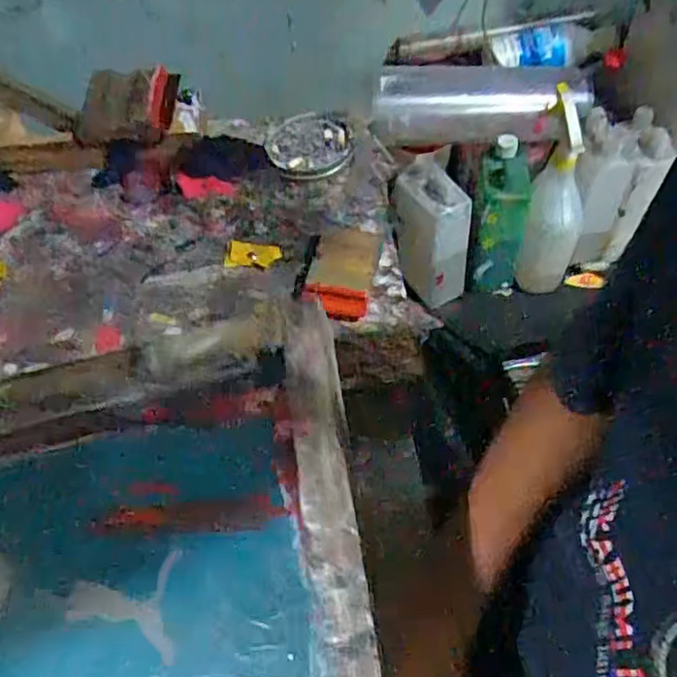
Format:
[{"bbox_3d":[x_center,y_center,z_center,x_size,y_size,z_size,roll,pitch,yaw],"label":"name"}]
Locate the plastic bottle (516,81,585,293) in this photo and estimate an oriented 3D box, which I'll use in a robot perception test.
[{"bbox_3d":[0.295,-0.179,0.891,0.086,0.264,0.099,17,57,12],"label":"plastic bottle"}]

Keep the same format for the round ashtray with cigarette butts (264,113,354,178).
[{"bbox_3d":[-0.033,-0.219,0.753,0.095,0.023,0.092,-1,55,1],"label":"round ashtray with cigarette butts"}]

